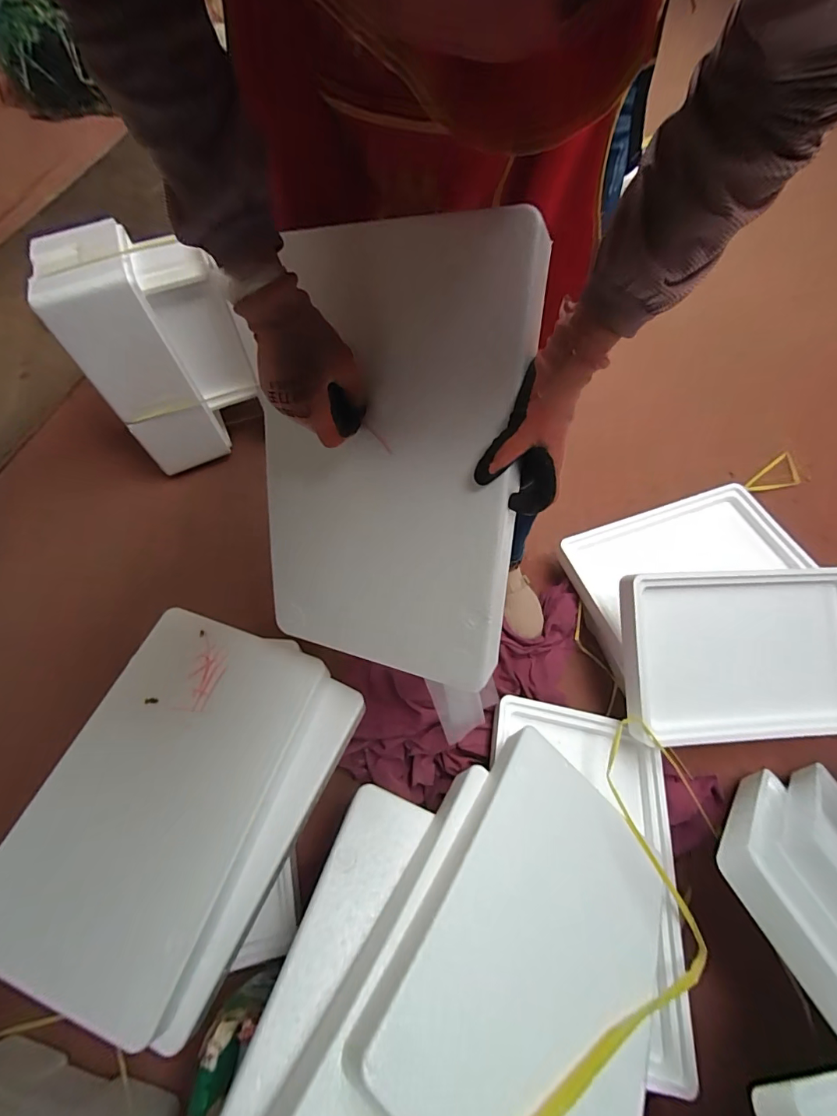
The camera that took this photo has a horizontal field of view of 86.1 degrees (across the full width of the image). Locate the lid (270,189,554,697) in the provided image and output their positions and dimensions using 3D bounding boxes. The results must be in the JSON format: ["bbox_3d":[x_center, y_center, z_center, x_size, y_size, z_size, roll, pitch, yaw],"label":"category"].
[{"bbox_3d":[-0.045,-0.097,0.483,0.293,0.451,0.023,11,18,24],"label":"lid"}]

